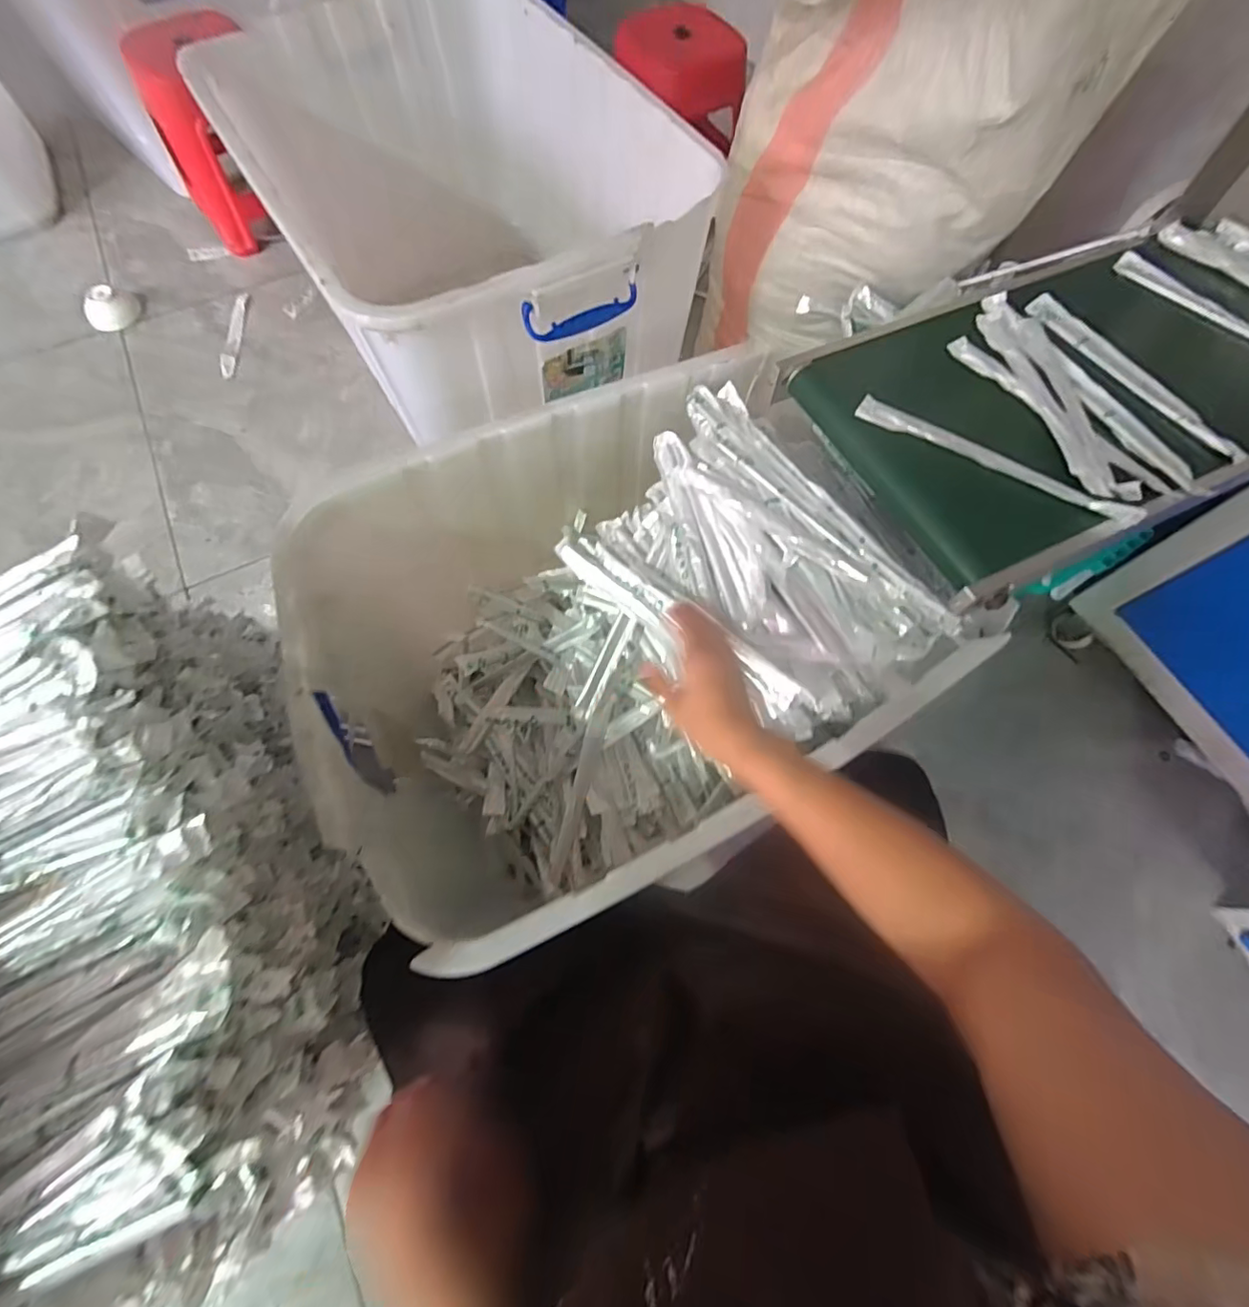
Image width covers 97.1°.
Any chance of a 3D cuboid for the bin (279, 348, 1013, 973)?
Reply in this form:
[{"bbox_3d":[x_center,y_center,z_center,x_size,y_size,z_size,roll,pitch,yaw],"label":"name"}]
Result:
[{"bbox_3d":[-0.008,-0.010,0.732,0.713,0.358,0.502,-26,70,-11],"label":"bin"}]

